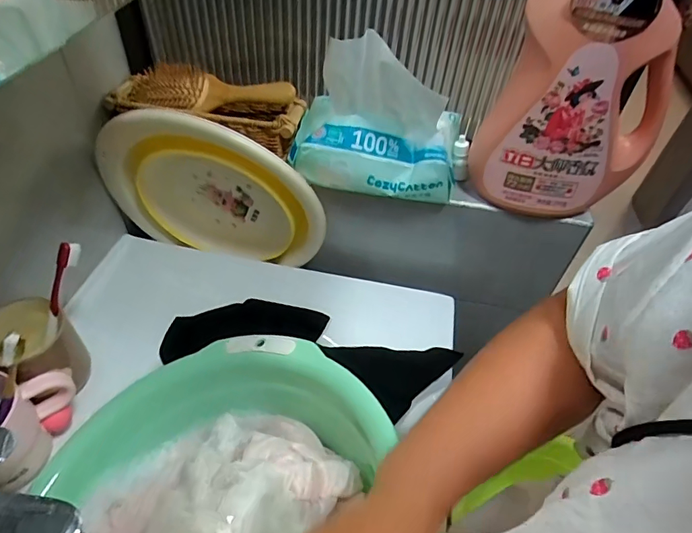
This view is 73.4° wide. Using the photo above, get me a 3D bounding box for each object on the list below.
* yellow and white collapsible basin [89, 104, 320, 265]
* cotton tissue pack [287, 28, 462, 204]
[{"bbox_3d":[-0.171,-0.091,0.599,0.287,0.240,0.076,17,48,12],"label":"yellow and white collapsible basin"},{"bbox_3d":[0.038,-0.180,0.547,0.199,0.157,0.107,13,47,8],"label":"cotton tissue pack"}]

